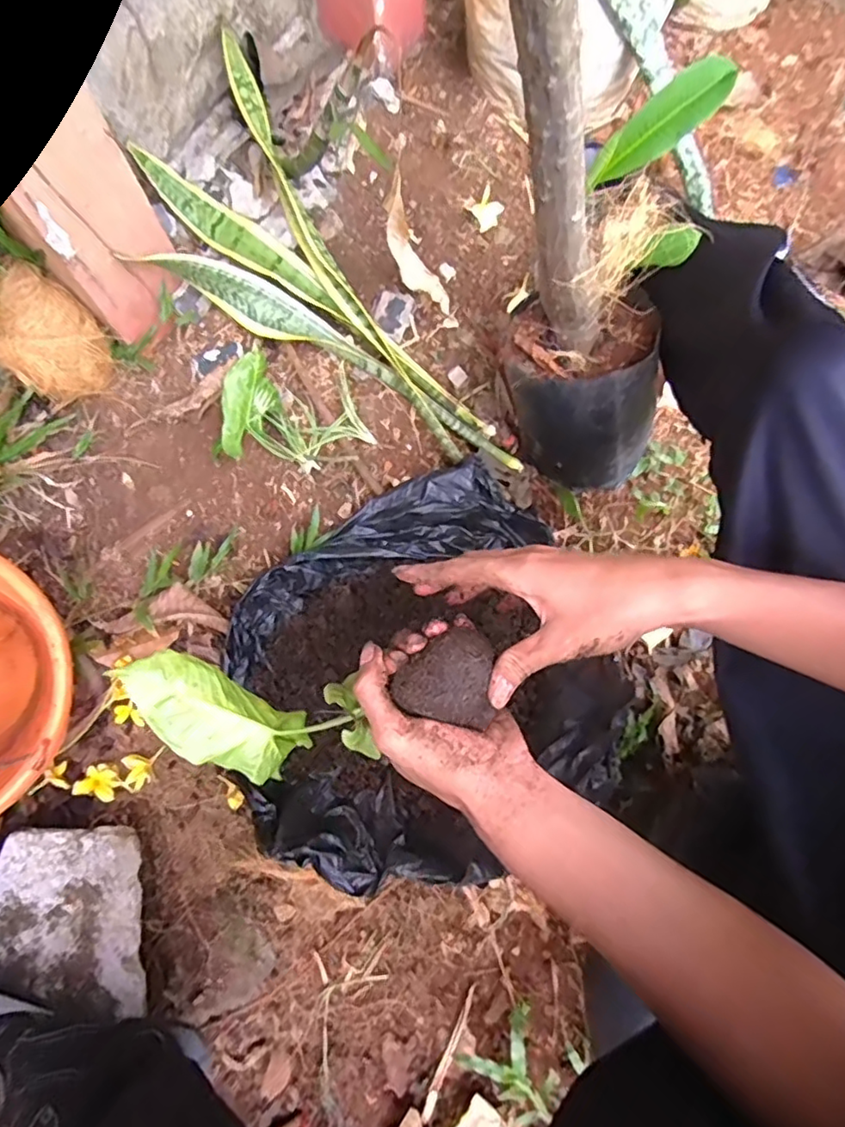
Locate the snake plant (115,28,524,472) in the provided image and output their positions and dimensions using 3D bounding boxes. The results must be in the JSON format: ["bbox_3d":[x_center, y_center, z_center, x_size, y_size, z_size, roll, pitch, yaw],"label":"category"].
[{"bbox_3d":[-0.097,-0.305,0.682,0.555,0.061,0.258,43,78,-4],"label":"snake plant"}]

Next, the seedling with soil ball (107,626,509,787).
[{"bbox_3d":[-0.064,0.089,0.385,0.221,0.089,0.080,-13,72,11],"label":"seedling with soil ball"}]

